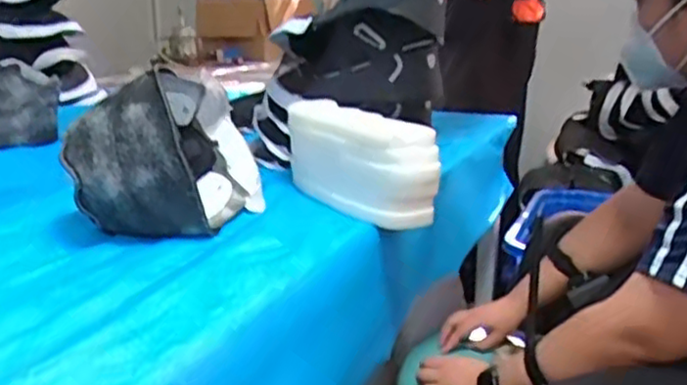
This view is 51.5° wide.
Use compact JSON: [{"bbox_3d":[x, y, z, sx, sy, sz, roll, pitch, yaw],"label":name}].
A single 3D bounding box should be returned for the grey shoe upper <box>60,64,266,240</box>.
[{"bbox_3d":[-0.194,-0.050,0.826,0.183,0.155,0.250,-2,15,-3],"label":"grey shoe upper"}]

